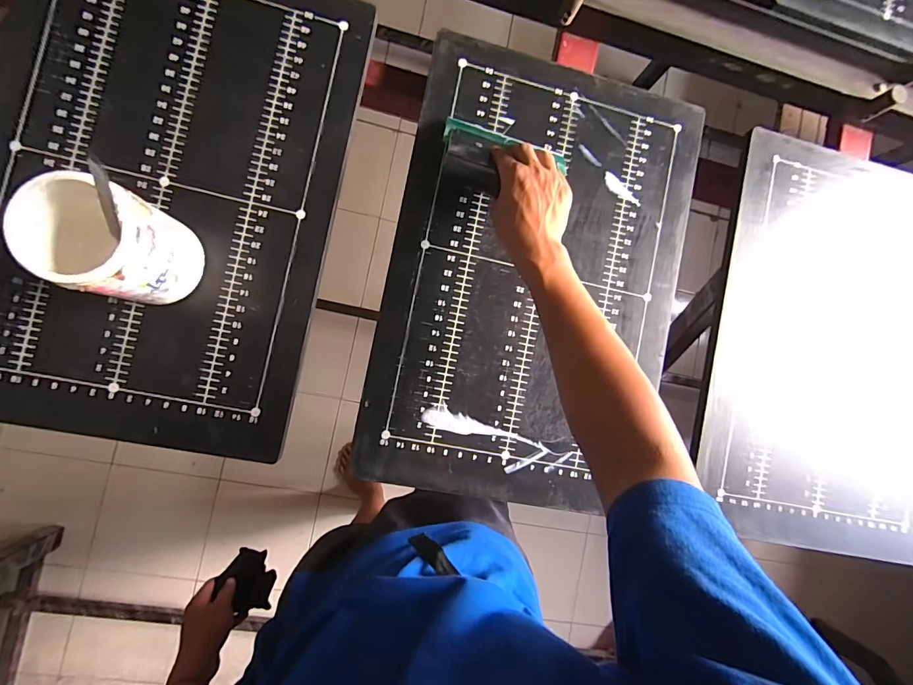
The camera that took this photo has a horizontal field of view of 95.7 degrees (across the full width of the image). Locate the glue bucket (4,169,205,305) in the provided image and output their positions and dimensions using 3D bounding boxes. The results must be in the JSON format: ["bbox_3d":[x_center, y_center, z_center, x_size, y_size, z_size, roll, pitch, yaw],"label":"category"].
[{"bbox_3d":[-0.336,-0.095,0.417,0.101,0.146,0.101,19,84,-7],"label":"glue bucket"}]

